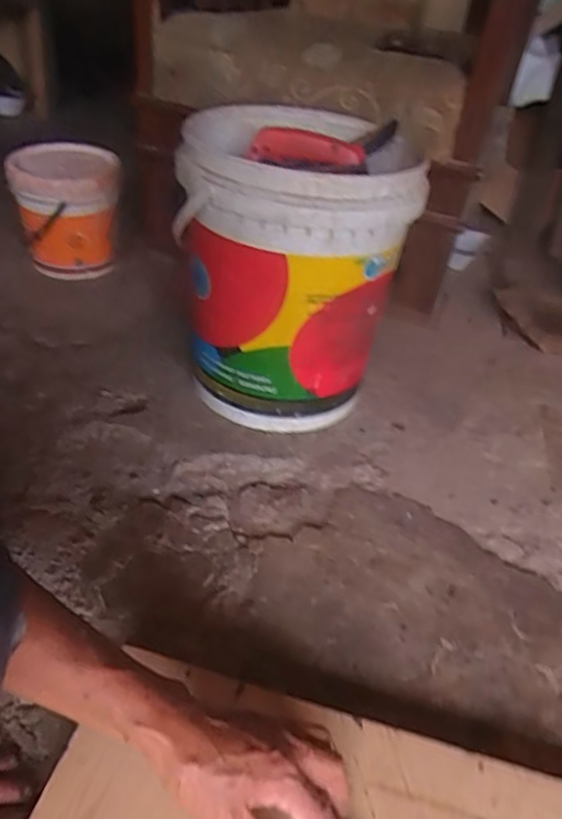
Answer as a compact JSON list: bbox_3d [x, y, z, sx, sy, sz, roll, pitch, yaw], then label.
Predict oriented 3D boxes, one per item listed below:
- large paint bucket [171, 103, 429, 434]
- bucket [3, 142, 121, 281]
[{"bbox_3d":[0.006,-0.187,0.852,0.290,0.369,0.295,7,38,-1],"label":"large paint bucket"},{"bbox_3d":[-0.394,-0.359,1.119,0.189,0.203,0.158,-6,40,-17],"label":"bucket"}]

